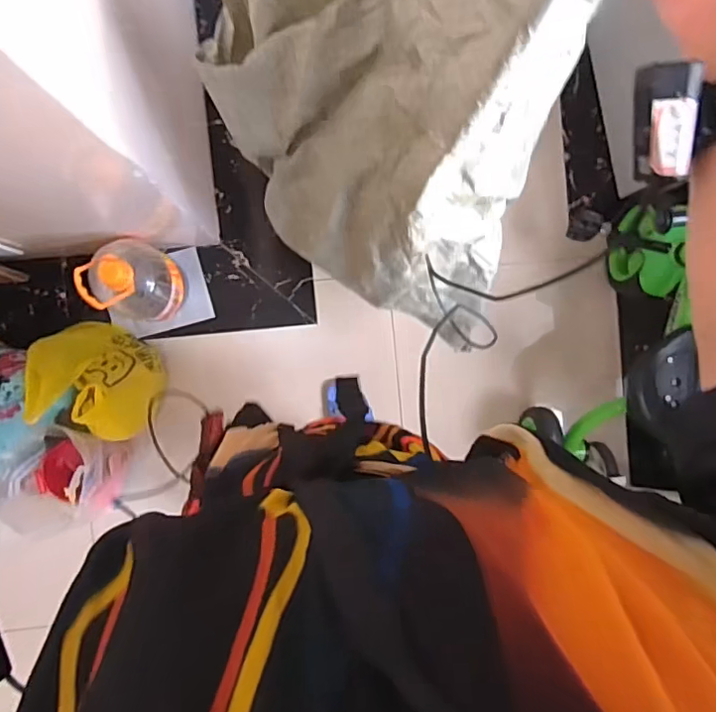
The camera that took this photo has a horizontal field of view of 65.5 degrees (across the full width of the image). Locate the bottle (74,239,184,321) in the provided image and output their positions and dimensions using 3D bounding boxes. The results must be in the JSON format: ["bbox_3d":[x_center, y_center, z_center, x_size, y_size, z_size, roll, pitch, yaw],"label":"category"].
[{"bbox_3d":[-0.468,-0.161,1.202,0.151,0.324,0.156,6,91,-3],"label":"bottle"}]

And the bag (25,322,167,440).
[{"bbox_3d":[-0.571,0.047,1.212,0.240,0.188,0.212,21,90,-3],"label":"bag"}]

